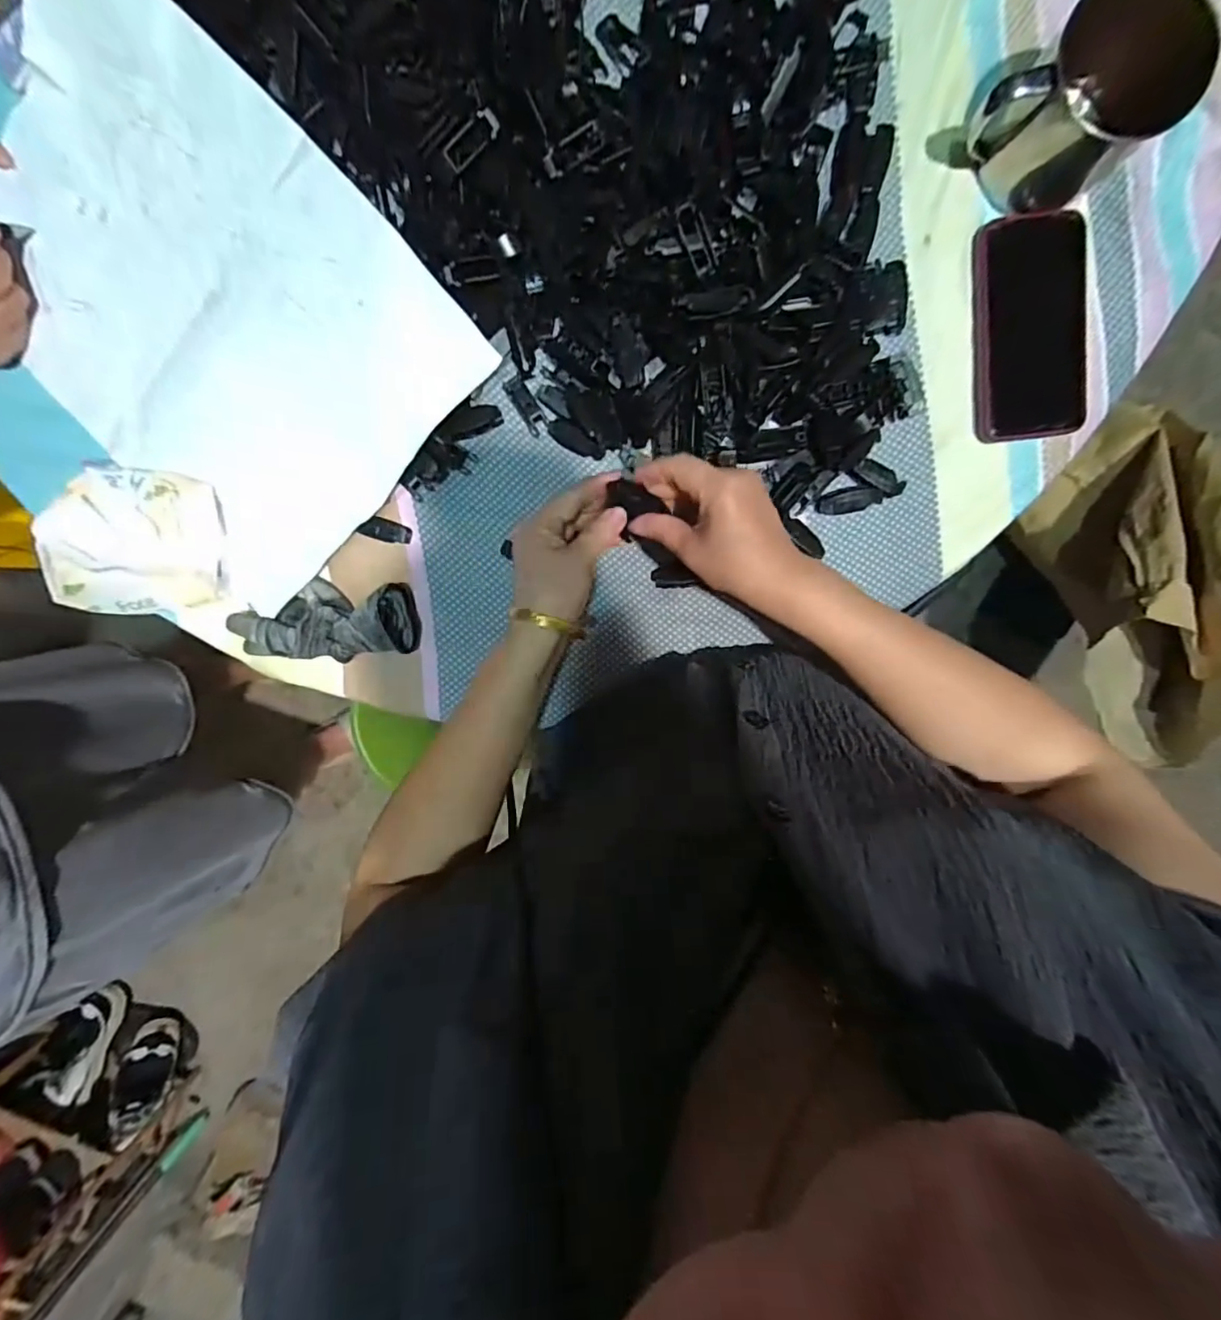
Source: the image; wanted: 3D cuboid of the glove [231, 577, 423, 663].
[{"bbox_3d":[-0.241,-0.032,0.475,0.155,0.048,0.065,2,99,3],"label":"glove"}]

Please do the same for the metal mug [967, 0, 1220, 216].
[{"bbox_3d":[0.308,-0.361,0.382,0.086,0.098,0.089,-42,95,8],"label":"metal mug"}]

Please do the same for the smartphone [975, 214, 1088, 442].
[{"bbox_3d":[0.321,-0.253,0.441,0.081,0.015,0.158,-4,99,4],"label":"smartphone"}]

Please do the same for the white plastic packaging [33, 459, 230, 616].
[{"bbox_3d":[-0.390,-0.095,0.467,0.137,0.033,0.118,9,100,1],"label":"white plastic packaging"}]

